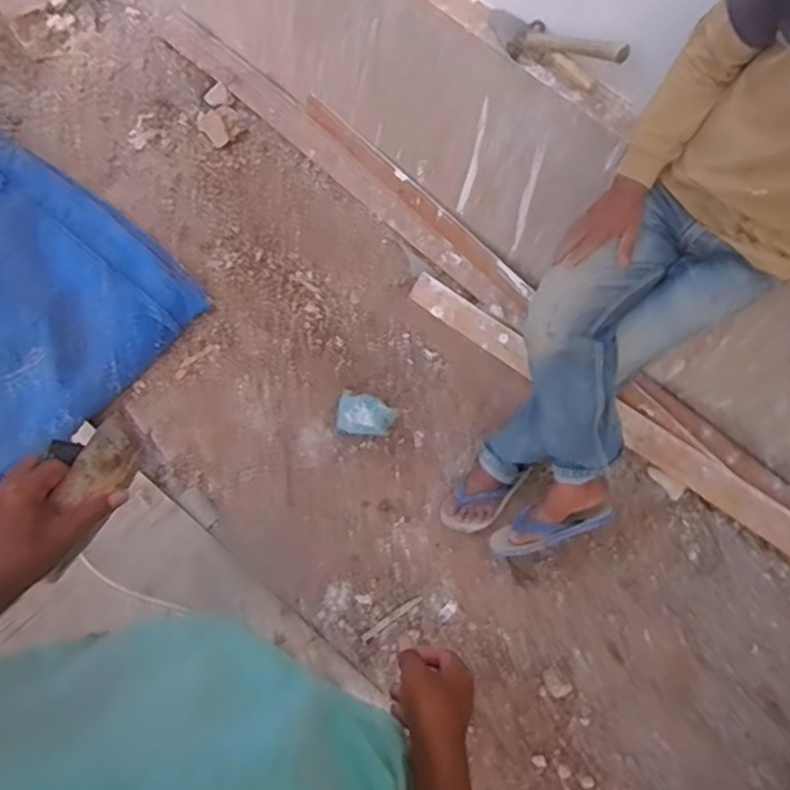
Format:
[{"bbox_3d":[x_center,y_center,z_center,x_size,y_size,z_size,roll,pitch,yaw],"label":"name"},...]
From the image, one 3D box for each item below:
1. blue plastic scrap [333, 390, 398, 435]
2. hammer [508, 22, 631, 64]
[{"bbox_3d":[-0.070,0.049,1.644,0.147,0.040,0.106,12,67,2],"label":"blue plastic scrap"},{"bbox_3d":[0.349,-0.713,1.391,0.077,0.053,0.307,-33,43,-15],"label":"hammer"}]

